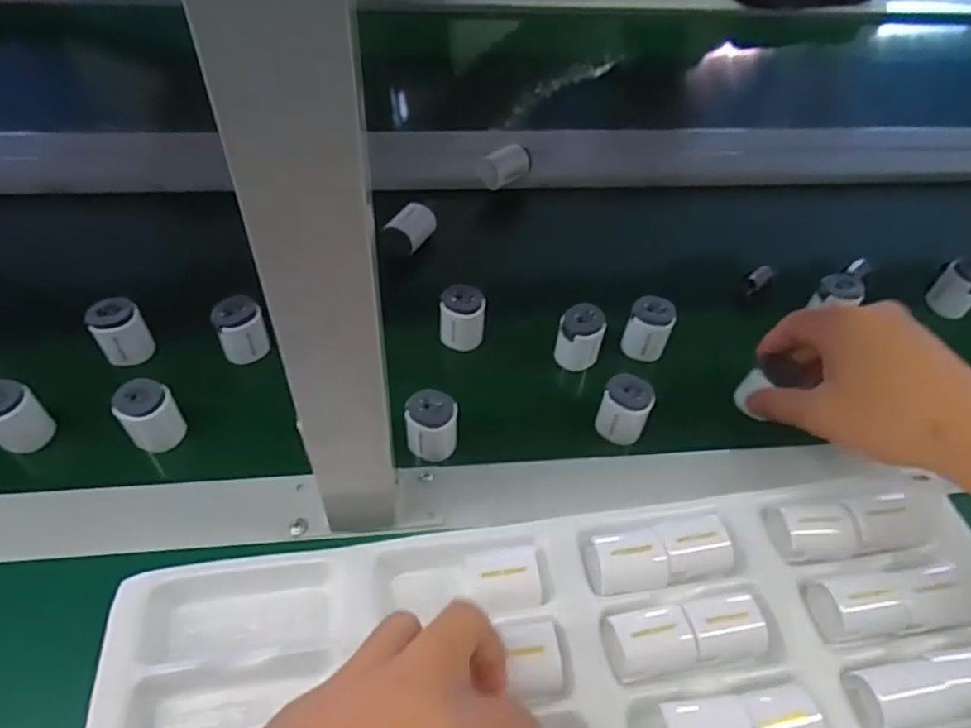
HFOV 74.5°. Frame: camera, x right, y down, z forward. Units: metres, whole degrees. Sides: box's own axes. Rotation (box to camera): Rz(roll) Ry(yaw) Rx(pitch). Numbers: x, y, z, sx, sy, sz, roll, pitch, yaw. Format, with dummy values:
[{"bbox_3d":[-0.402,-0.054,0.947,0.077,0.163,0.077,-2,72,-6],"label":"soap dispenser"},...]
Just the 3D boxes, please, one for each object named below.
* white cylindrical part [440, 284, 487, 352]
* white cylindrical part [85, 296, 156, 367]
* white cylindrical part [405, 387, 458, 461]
[{"bbox_3d":[-0.016,-0.033,0.460,0.030,0.040,0.025,10,49,5],"label":"white cylindrical part"},{"bbox_3d":[-0.245,-0.020,0.432,0.032,0.045,0.025,-25,55,-24],"label":"white cylindrical part"},{"bbox_3d":[-0.033,0.037,0.394,0.030,0.036,0.024,3,49,-2],"label":"white cylindrical part"}]

